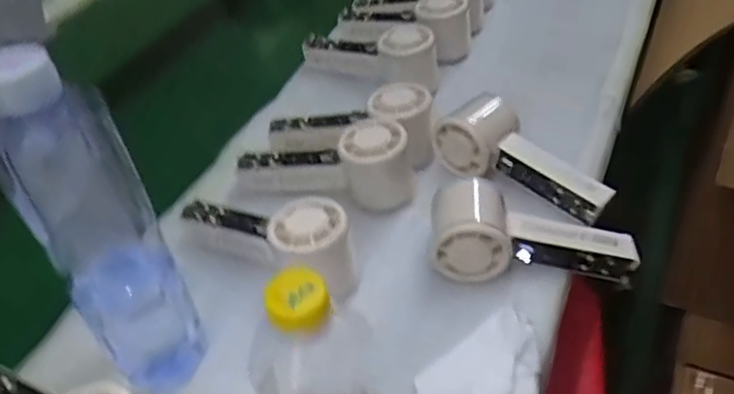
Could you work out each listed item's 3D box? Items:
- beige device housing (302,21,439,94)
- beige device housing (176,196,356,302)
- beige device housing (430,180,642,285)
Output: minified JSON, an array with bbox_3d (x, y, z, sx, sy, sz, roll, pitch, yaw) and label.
[{"bbox_3d":[0.001,-0.158,0.661,0.155,0.058,0.045,15,47,21],"label":"beige device housing"},{"bbox_3d":[-0.075,0.024,0.473,0.154,0.056,0.054,21,49,26],"label":"beige device housing"},{"bbox_3d":[0.122,0.031,0.469,0.154,0.057,0.057,11,43,-7],"label":"beige device housing"}]

